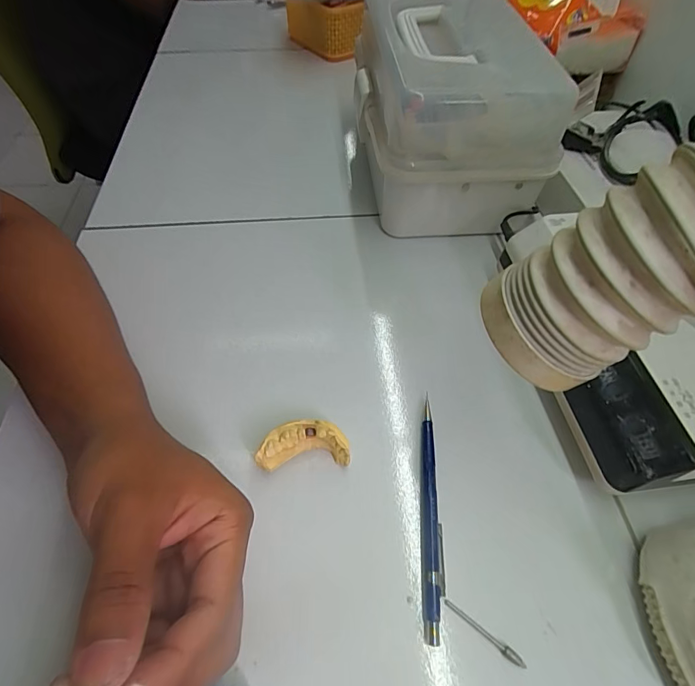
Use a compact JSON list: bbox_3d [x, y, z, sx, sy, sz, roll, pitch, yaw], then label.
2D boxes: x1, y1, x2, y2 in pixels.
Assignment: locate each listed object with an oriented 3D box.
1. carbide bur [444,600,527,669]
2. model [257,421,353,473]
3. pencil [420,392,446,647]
[{"bbox_3d":[0.071,0.153,0.209,0.045,0.004,0.005,32,62,21],"label":"carbide bur"},{"bbox_3d":[-0.028,0.067,0.256,0.056,0.027,0.027,-4,56,-5],"label":"model"},{"bbox_3d":[0.051,0.099,0.242,0.012,0.010,0.135,5,56,1],"label":"pencil"}]

